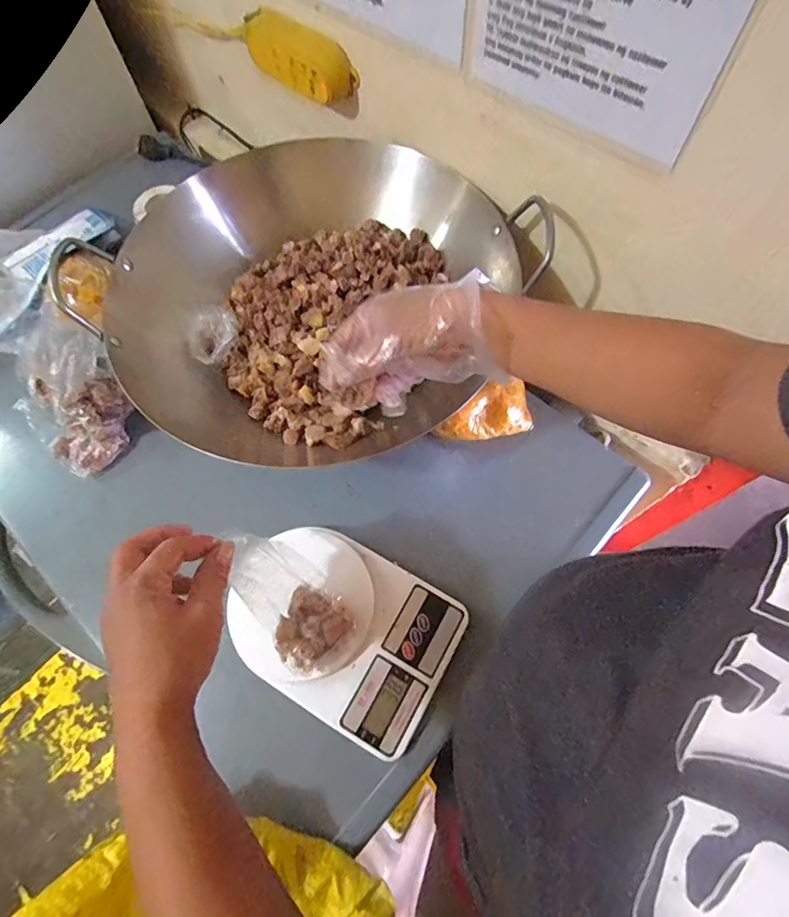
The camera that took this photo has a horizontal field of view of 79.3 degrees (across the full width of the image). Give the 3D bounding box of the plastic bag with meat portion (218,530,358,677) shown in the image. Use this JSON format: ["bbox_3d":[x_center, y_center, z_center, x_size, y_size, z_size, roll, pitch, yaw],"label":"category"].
[{"bbox_3d":[-0.091,0.120,0.413,0.066,0.028,0.144,-35,105,-11],"label":"plastic bag with meat portion"}]

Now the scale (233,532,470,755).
[{"bbox_3d":[-0.052,0.158,0.451,0.209,0.035,0.152,27,71,14],"label":"scale"}]

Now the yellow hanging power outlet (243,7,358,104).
[{"bbox_3d":[-0.119,-0.487,0.578,0.171,0.061,0.034,40,74,18],"label":"yellow hanging power outlet"}]

